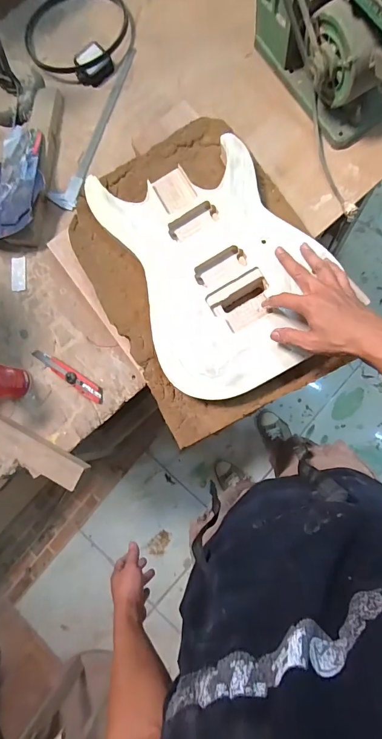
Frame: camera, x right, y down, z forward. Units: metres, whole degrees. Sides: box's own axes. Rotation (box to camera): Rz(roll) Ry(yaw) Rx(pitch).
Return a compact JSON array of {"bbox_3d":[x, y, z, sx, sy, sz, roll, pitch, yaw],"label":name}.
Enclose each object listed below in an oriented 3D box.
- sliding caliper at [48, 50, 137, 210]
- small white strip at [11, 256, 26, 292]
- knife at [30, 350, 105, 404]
[{"bbox_3d":[-0.215,-0.529,0.812,0.058,0.007,0.374,21,88,-1],"label":"sliding caliper"},{"bbox_3d":[-0.371,-0.205,0.795,0.033,0.004,0.073,-4,84,7],"label":"small white strip"},{"bbox_3d":[-0.249,0.009,0.746,0.180,0.021,0.031,33,89,10],"label":"knife"}]

